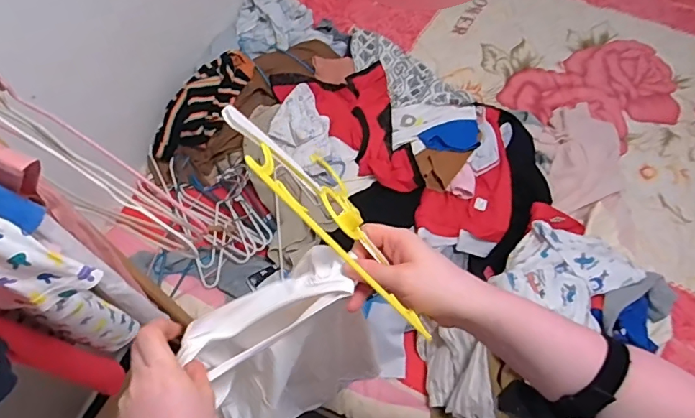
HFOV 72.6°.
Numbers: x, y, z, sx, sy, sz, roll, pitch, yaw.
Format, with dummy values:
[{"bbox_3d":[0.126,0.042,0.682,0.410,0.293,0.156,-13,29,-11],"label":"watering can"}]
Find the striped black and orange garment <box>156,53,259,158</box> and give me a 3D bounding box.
[{"bbox_3d":[-0.352,-0.261,1.168,0.133,0.079,0.343,32,78,15],"label":"striped black and orange garment"}]

